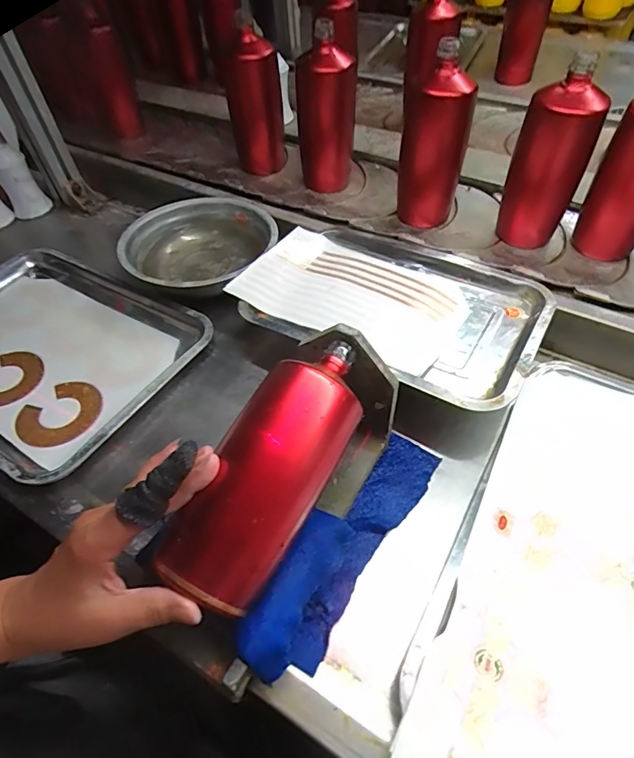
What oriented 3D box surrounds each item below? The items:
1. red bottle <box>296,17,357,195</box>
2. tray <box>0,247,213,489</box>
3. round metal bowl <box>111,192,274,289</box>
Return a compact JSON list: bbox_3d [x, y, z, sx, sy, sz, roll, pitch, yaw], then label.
[{"bbox_3d":[0.014,-0.369,0.642,0.078,0.192,0.066,-4,54,2],"label":"red bottle"},{"bbox_3d":[-0.328,-0.037,0.546,0.357,0.044,0.260,22,52,23],"label":"tray"},{"bbox_3d":[-0.156,-0.179,0.614,0.196,0.059,0.198,-2,54,3],"label":"round metal bowl"}]

